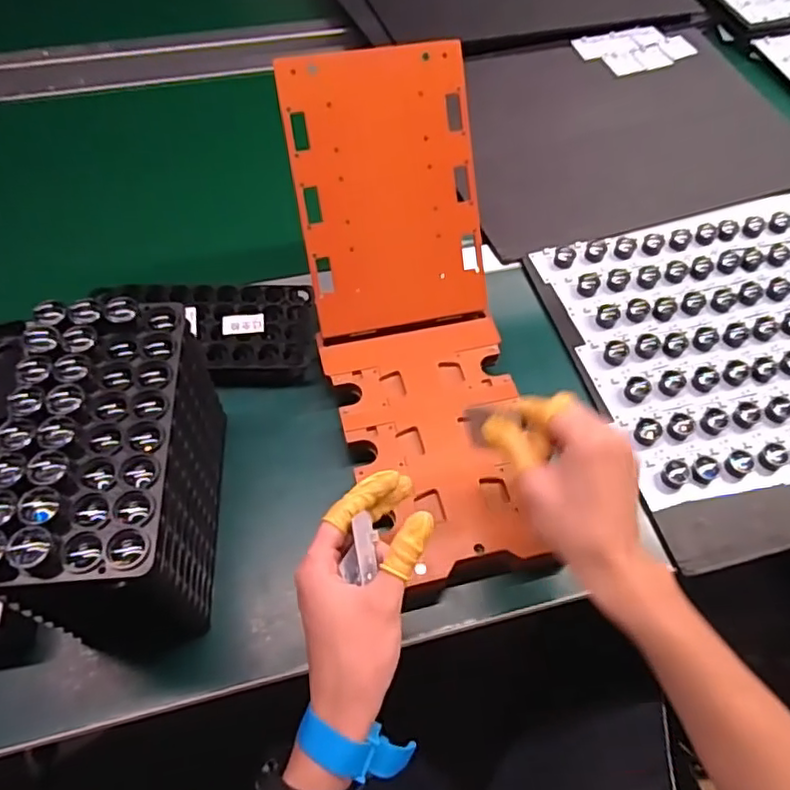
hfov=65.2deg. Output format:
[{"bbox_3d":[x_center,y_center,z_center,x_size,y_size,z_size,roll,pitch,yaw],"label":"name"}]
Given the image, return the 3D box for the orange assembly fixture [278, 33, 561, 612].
[{"bbox_3d":[0.018,-0.093,0.508,0.162,0.193,0.341,-11,60,-9],"label":"orange assembly fixture"}]

